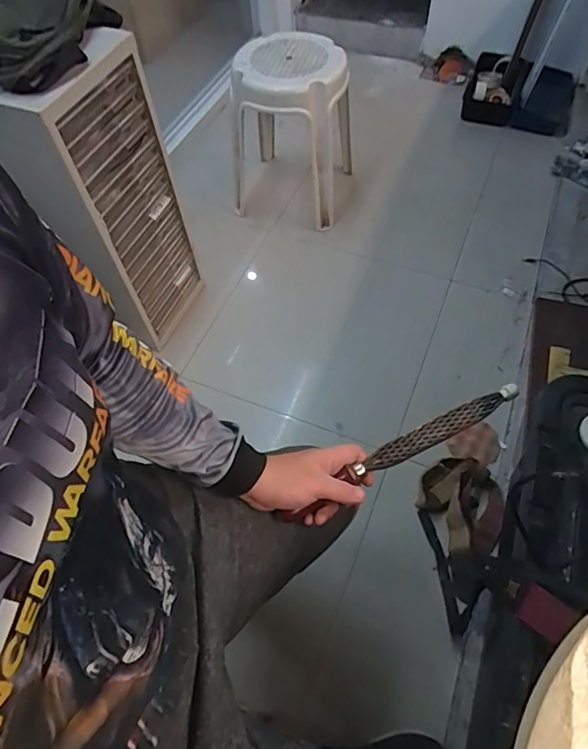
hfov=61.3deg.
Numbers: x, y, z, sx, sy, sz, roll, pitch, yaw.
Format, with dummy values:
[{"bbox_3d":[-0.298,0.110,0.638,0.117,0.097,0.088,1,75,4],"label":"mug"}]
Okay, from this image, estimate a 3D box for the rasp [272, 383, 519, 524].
[{"bbox_3d":[0.146,0.093,0.634,0.327,0.022,0.027,-27,60,-6],"label":"rasp"}]

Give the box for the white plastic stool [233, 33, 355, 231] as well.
[{"bbox_3d":[-0.011,-0.738,1.525,0.328,0.450,0.306,12,59,10],"label":"white plastic stool"}]

